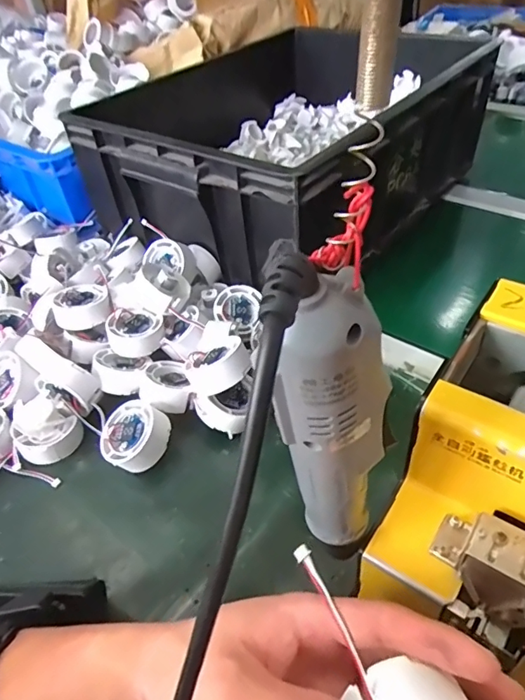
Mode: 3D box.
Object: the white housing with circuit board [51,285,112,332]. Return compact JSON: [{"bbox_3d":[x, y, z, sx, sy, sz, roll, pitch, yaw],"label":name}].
[{"bbox_3d":[-0.181,-0.045,0.494,0.054,0.027,0.048,-17,45,-10],"label":"white housing with circuit board"}]

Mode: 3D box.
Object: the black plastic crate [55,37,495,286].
[{"bbox_3d":[0.030,-0.281,0.659,0.375,0.156,0.464,26,53,30],"label":"black plastic crate"}]

